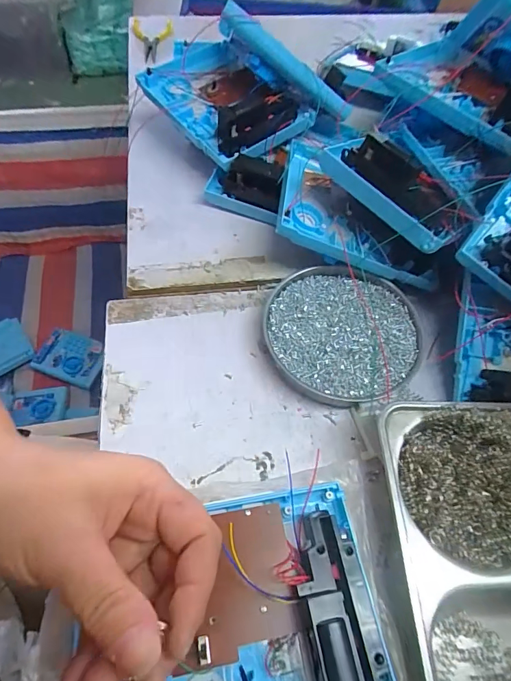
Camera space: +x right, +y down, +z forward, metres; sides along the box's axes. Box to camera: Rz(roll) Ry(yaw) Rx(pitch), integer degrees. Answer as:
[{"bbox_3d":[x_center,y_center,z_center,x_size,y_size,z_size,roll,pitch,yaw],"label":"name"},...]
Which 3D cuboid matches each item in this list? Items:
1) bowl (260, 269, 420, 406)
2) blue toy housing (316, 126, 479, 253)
[{"bbox_3d":[0.076,-0.008,0.354,0.129,0.019,0.128,1,59,-2],"label":"bowl"},{"bbox_3d":[0.120,-0.135,0.339,0.066,0.036,0.132,-32,66,-20],"label":"blue toy housing"}]

